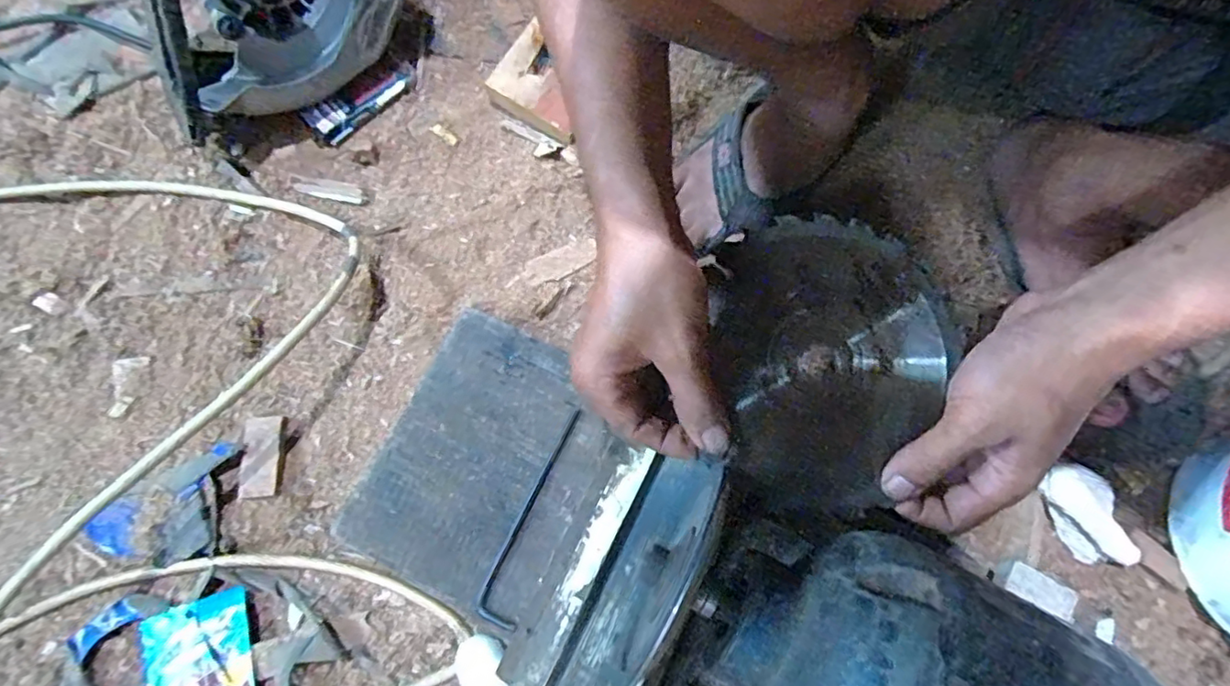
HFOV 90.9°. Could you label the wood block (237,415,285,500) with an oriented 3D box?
[{"bbox_3d":[-0.273,0.087,0.468,0.031,0.008,0.062,-3,76,1],"label":"wood block"}]

